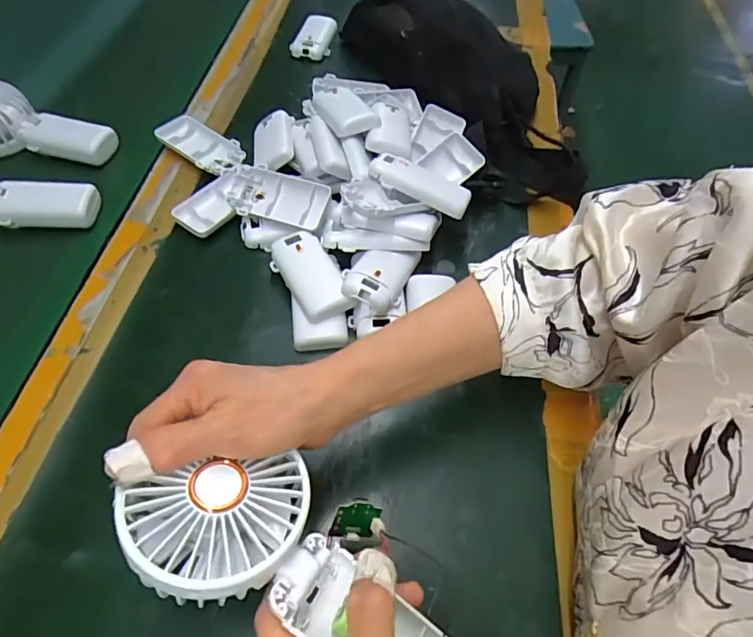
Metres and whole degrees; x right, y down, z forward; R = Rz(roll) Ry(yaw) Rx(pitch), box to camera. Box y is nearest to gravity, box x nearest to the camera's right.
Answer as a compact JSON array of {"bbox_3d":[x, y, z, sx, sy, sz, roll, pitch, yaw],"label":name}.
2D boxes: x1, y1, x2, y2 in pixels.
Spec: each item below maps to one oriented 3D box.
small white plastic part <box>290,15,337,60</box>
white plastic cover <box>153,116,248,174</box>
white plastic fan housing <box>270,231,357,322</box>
[{"bbox_3d":[-0.083,-0.381,0.668,0.051,0.016,0.082,5,56,4],"label":"small white plastic part"},{"bbox_3d":[-0.183,-0.181,0.518,0.100,0.015,0.048,30,60,16],"label":"white plastic cover"},{"bbox_3d":[-0.055,-0.036,0.417,0.044,0.019,0.090,-33,61,-9],"label":"white plastic fan housing"}]

